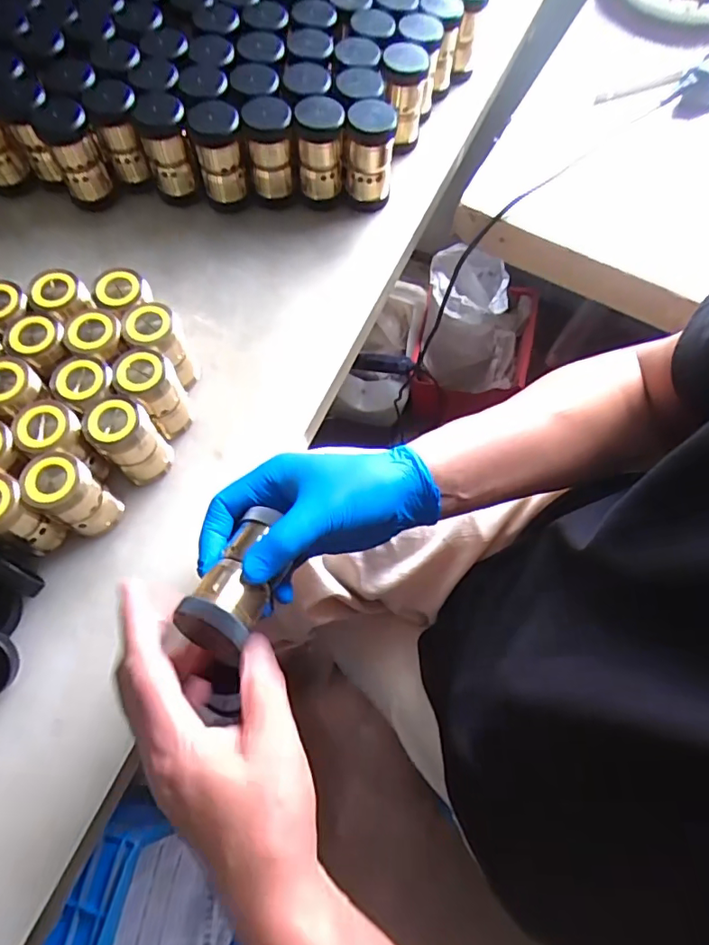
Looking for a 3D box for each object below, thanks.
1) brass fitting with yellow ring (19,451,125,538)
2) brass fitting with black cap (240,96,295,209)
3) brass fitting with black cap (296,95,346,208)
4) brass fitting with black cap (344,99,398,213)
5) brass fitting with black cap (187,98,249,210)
[{"bbox_3d":[-0.198,0.019,0.381,0.038,0.081,0.037,29,69,10],"label":"brass fitting with yellow ring"},{"bbox_3d":[-0.076,-0.290,0.488,0.039,0.081,0.039,-4,67,-4],"label":"brass fitting with black cap"},{"bbox_3d":[-0.031,-0.289,0.485,0.040,0.082,0.040,-1,67,-3],"label":"brass fitting with black cap"},{"bbox_3d":[0.013,-0.285,0.485,0.042,0.086,0.040,-1,67,-3],"label":"brass fitting with black cap"},{"bbox_3d":[-0.121,-0.286,0.486,0.043,0.079,0.038,-11,68,-6],"label":"brass fitting with black cap"}]

